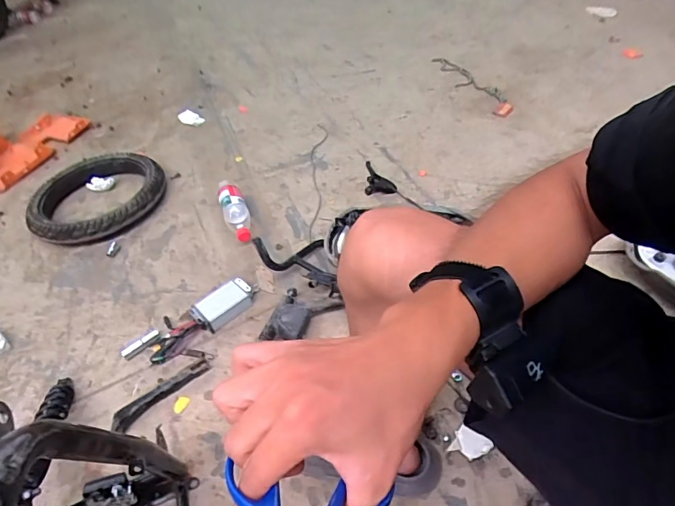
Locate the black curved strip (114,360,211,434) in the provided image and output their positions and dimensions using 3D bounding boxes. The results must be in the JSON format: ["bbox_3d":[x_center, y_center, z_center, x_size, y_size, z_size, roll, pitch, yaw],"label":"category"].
[{"bbox_3d":[-0.325,0.260,0.806,0.186,0.024,0.034,-36,55,-25],"label":"black curved strip"}]

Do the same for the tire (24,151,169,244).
[{"bbox_3d":[-0.640,-0.151,1.160,0.292,0.057,0.344,29,56,26],"label":"tire"}]

